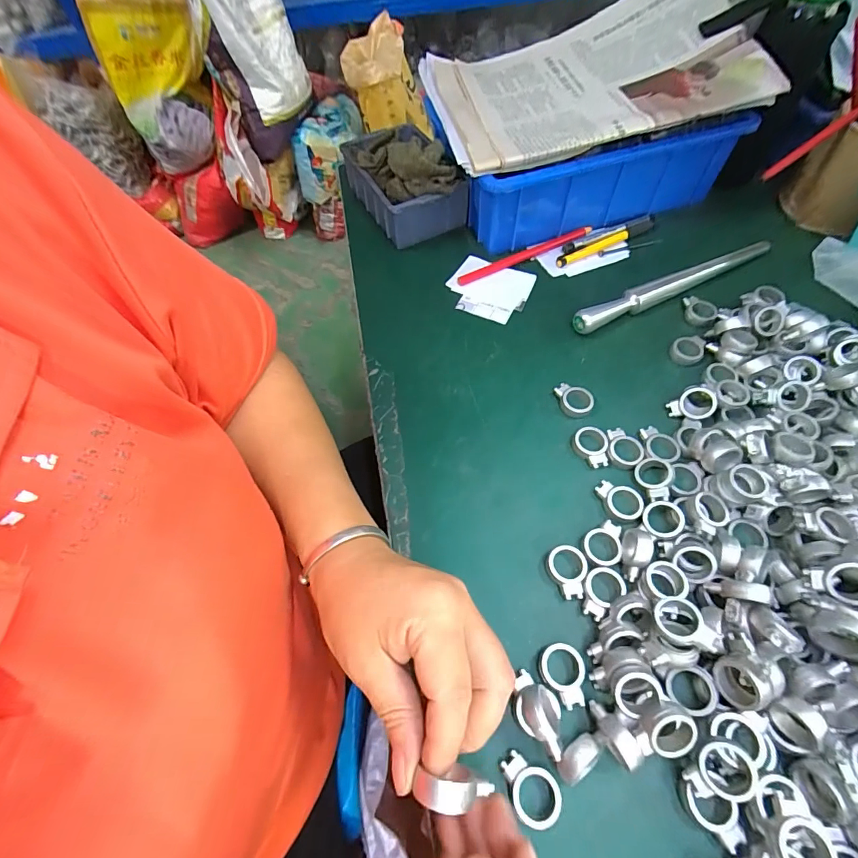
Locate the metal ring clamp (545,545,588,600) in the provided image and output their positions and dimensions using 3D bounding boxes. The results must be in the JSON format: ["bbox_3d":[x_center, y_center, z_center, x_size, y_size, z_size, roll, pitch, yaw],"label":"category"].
[{"bbox_3d":[0.094,0.097,0.288,0.026,0.007,0.034,-4,60,2],"label":"metal ring clamp"}]

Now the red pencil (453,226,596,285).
[{"bbox_3d":[0.104,-0.186,0.452,0.162,0.008,0.011,-23,61,-9],"label":"red pencil"}]

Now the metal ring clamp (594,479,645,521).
[{"bbox_3d":[0.139,0.052,0.311,0.033,0.007,0.025,36,68,21],"label":"metal ring clamp"}]

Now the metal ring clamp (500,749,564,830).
[{"bbox_3d":[0.055,0.197,0.233,0.025,0.015,0.034,-38,65,-17],"label":"metal ring clamp"}]

